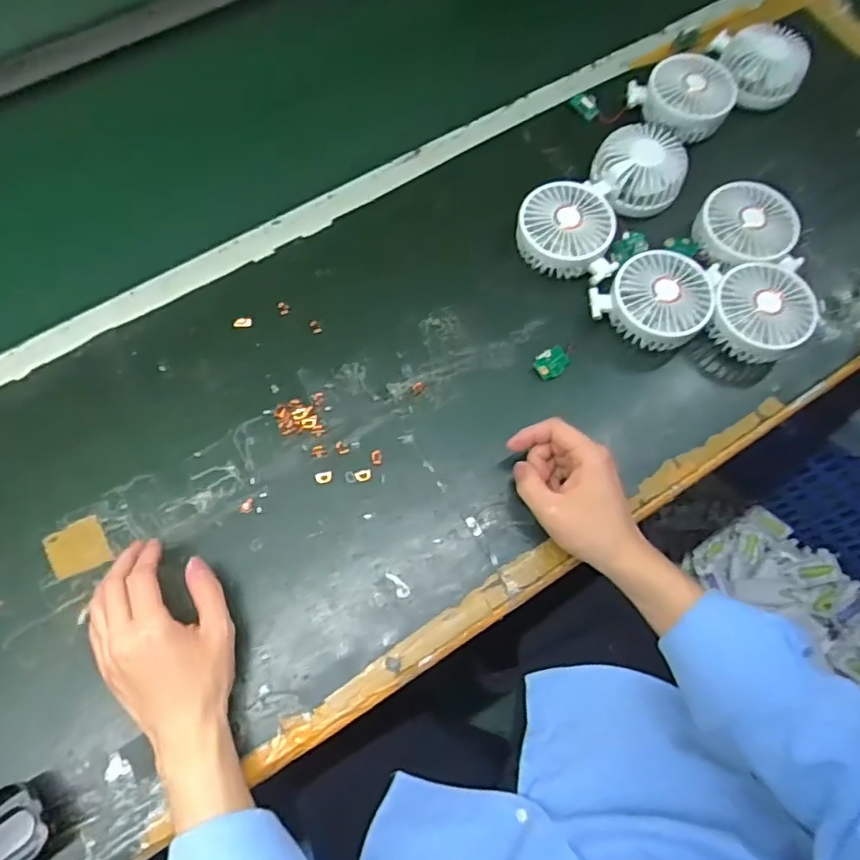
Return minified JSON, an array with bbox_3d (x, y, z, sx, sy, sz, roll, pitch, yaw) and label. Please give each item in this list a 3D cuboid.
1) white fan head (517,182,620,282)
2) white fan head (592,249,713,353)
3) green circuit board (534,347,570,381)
[{"bbox_3d":[0.129,-0.189,0.587,0.091,0.048,0.098,9,69,4],"label":"white fan head"},{"bbox_3d":[0.202,-0.119,0.561,0.099,0.047,0.083,32,72,12],"label":"white fan head"},{"bbox_3d":[0.111,-0.062,0.557,0.031,0.008,0.025,-32,72,-12],"label":"green circuit board"}]

